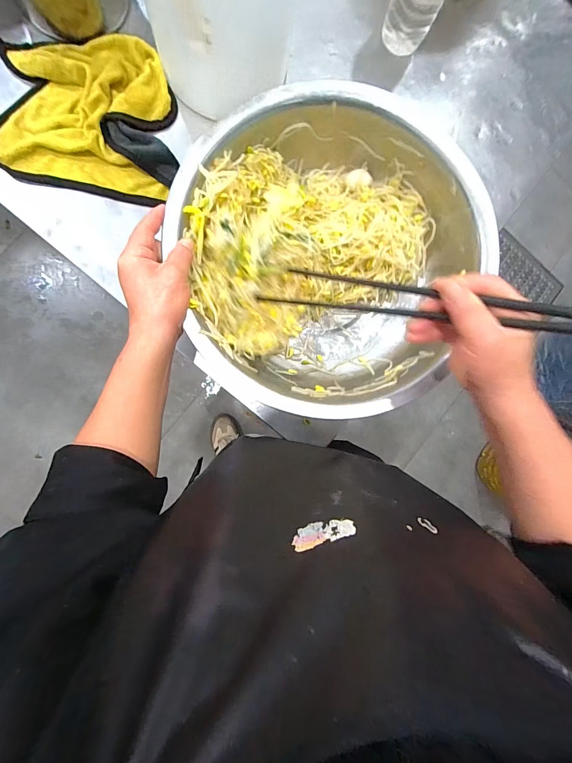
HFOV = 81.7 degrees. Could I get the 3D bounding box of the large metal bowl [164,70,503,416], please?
[{"bbox_3d":[0.043,-0.146,0.394,0.322,0.108,0.306,0,91,-7],"label":"large metal bowl"}]

